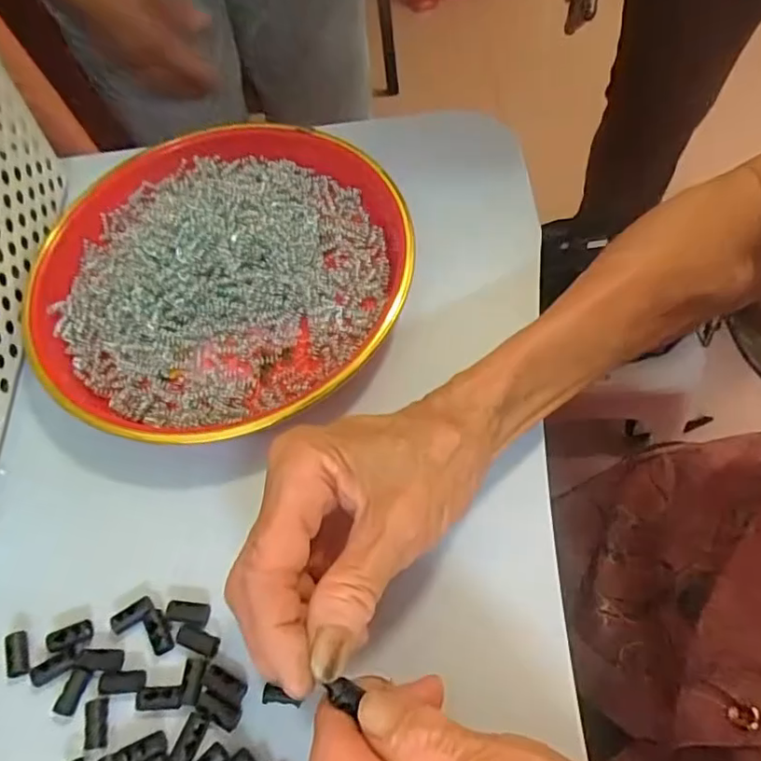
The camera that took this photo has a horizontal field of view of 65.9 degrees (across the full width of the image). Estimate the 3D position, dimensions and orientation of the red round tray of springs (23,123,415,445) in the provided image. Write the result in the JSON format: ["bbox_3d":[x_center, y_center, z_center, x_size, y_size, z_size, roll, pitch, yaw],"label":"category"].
[{"bbox_3d":[-0.097,-0.071,0.342,0.214,0.030,0.208,-3,59,5],"label":"red round tray of springs"}]

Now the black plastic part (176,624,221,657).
[{"bbox_3d":[-0.080,0.114,0.257,0.020,0.004,0.009,16,63,16],"label":"black plastic part"}]

